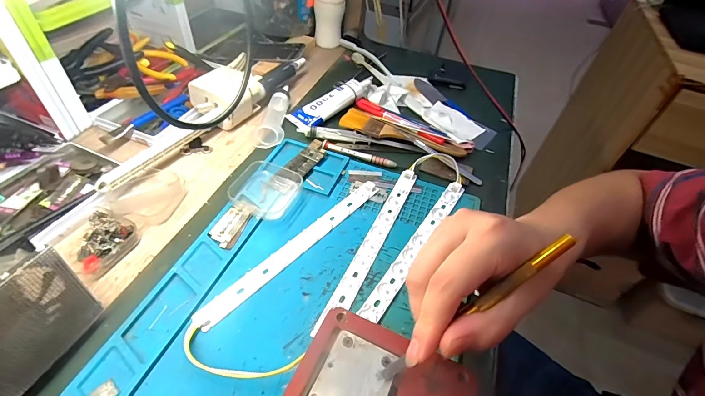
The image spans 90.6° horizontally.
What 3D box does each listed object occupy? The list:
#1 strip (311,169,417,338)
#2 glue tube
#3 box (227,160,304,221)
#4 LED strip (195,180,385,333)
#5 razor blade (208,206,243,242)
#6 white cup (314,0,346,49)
[{"bbox_3d":[0.022,0.040,0.342,0.018,0.006,0.210,22,49,13],"label":"strip"},{"bbox_3d":[-0.029,-0.142,0.490,0.047,0.027,0.142,34,52,23],"label":"glue tube"},{"bbox_3d":[-0.093,-0.011,0.366,0.067,0.016,0.064,20,48,11],"label":"box"},{"bbox_3d":[-0.050,0.042,0.331,0.020,0.005,0.215,35,53,23],"label":"LED strip"},{"bbox_3d":[-0.123,0.024,0.339,0.018,0.004,0.040,16,47,8],"label":"razor blade"},{"bbox_3d":[-0.041,-0.323,0.627,0.054,0.081,0.045,2,47,-6],"label":"white cup"}]

